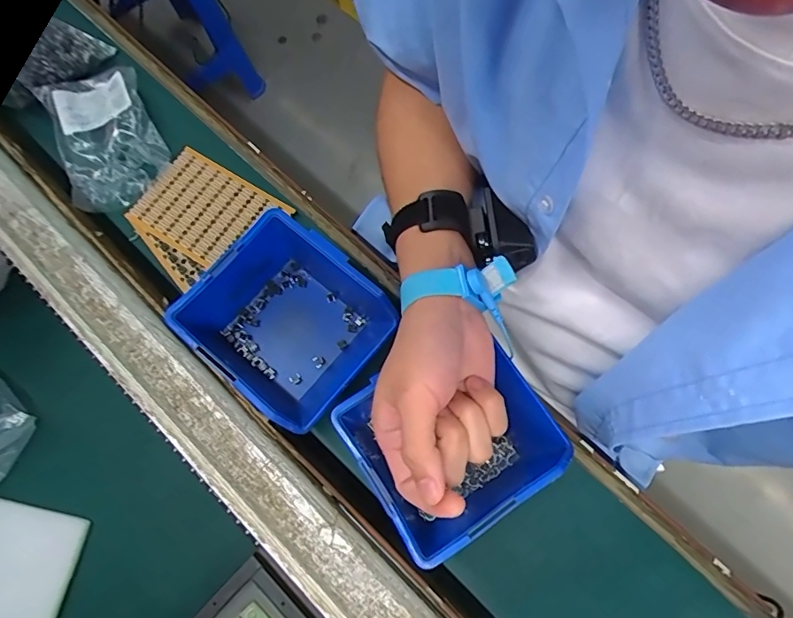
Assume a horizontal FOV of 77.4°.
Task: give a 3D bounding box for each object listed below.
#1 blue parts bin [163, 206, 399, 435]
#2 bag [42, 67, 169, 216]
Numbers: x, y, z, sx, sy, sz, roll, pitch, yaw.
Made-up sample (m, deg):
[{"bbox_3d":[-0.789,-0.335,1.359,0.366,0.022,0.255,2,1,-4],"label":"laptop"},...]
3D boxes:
[{"bbox_3d":[-0.081,0.012,0.390,0.128,0.068,0.123,39,78,11],"label":"blue parts bin"},{"bbox_3d":[-0.278,-0.163,0.474,0.091,0.029,0.157,-25,74,-6],"label":"bag"}]

